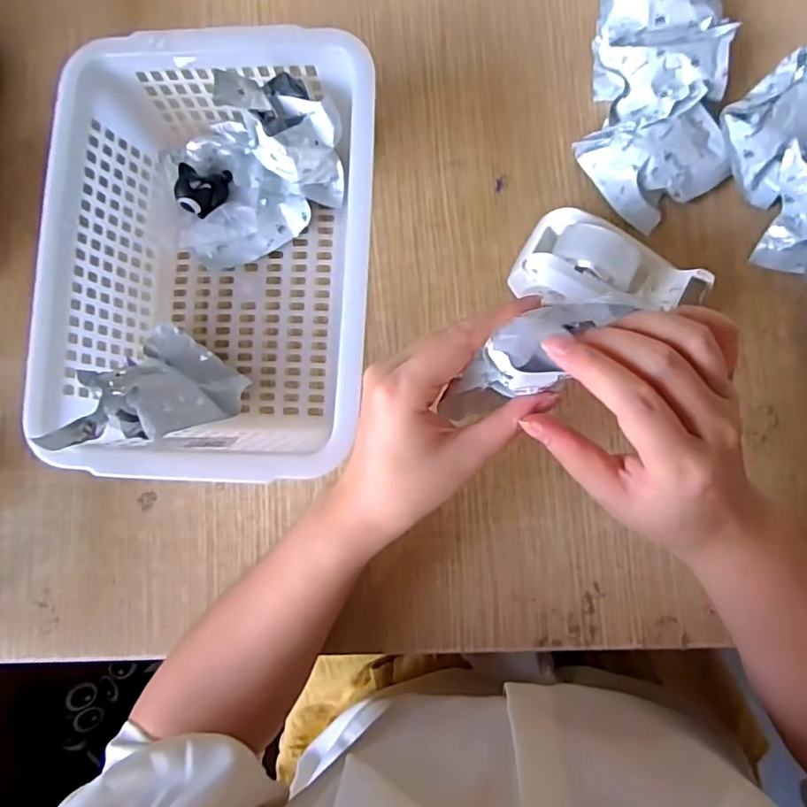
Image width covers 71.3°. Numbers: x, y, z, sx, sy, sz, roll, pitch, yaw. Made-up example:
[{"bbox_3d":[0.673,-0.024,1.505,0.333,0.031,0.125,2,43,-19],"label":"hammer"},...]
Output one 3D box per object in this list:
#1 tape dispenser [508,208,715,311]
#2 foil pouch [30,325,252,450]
[{"bbox_3d":[0.123,-0.079,0.353,0.102,0.064,0.053,23,87,8],"label":"tape dispenser"},{"bbox_3d":[-0.157,-0.015,0.361,0.089,0.094,0.086,-3,84,6],"label":"foil pouch"}]

